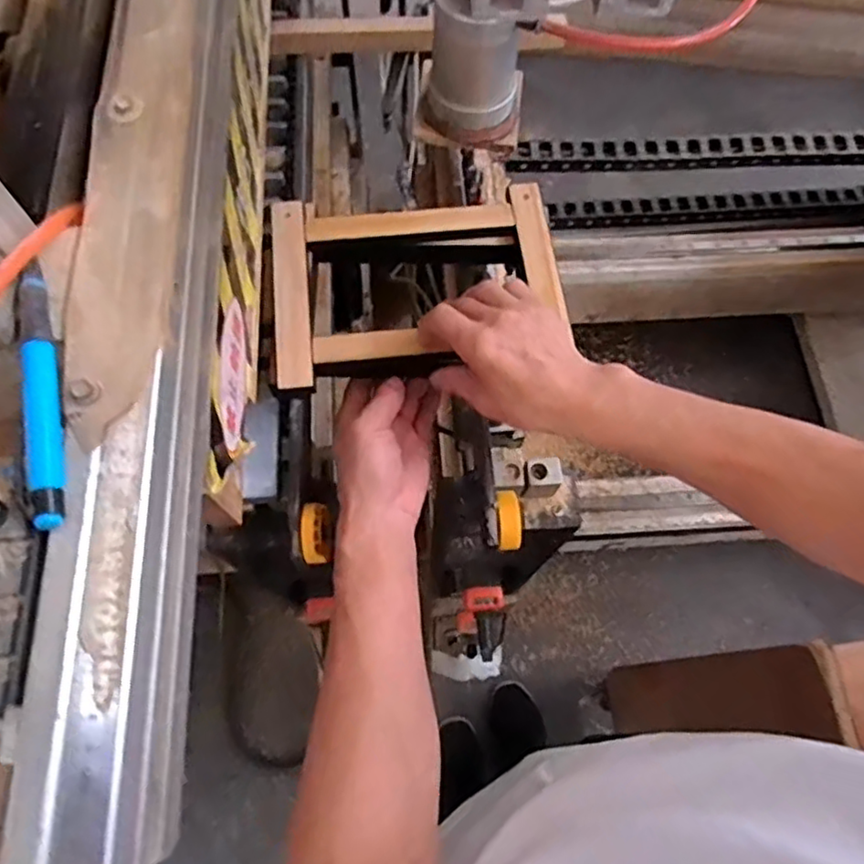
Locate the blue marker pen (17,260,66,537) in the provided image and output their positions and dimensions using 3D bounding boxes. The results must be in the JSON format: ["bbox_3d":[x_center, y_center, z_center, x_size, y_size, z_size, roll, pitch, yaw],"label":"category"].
[{"bbox_3d":[-0.160,-0.019,0.265,0.011,0.010,0.120,-16,70,-7],"label":"blue marker pen"}]

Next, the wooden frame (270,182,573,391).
[{"bbox_3d":[-0.013,-0.126,0.554,0.241,0.032,0.179,-6,69,-3],"label":"wooden frame"}]

